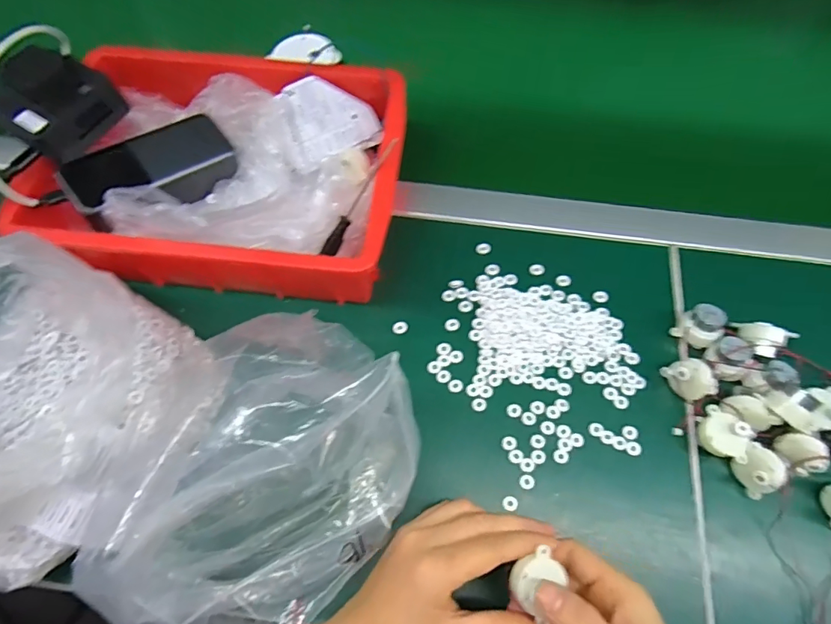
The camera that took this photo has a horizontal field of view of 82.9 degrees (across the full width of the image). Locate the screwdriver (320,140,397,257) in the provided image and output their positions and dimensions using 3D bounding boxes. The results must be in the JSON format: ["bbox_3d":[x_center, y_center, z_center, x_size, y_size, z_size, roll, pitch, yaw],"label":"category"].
[{"bbox_3d":[-0.047,-0.093,0.390,0.010,0.008,0.112,38,107,13],"label":"screwdriver"}]

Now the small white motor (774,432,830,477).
[{"bbox_3d":[0.298,0.108,0.361,0.028,0.020,0.032,-39,51,20],"label":"small white motor"}]

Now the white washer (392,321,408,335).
[{"bbox_3d":[-0.013,0.014,0.417,0.012,0.004,0.013,29,69,10],"label":"white washer"}]

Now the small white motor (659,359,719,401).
[{"bbox_3d":[0.225,0.055,0.384,0.026,0.034,0.033,-3,63,-48],"label":"small white motor"}]

